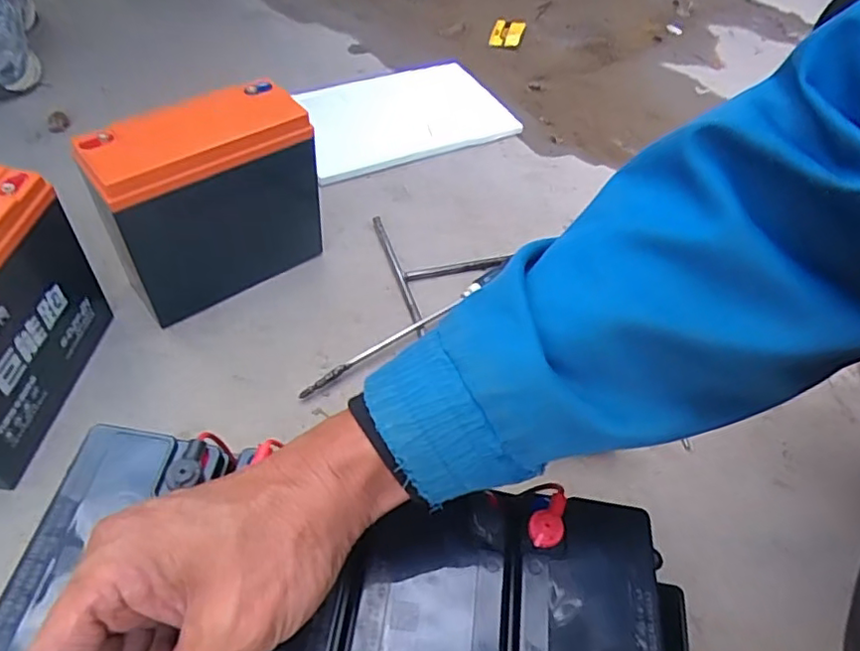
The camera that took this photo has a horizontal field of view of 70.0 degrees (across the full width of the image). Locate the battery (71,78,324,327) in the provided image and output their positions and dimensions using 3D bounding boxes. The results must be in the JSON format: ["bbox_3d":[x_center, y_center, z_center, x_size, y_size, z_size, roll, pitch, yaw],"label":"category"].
[{"bbox_3d":[-0.196,-0.112,0.563,0.186,0.179,0.087,-29,61,-26],"label":"battery"}]

